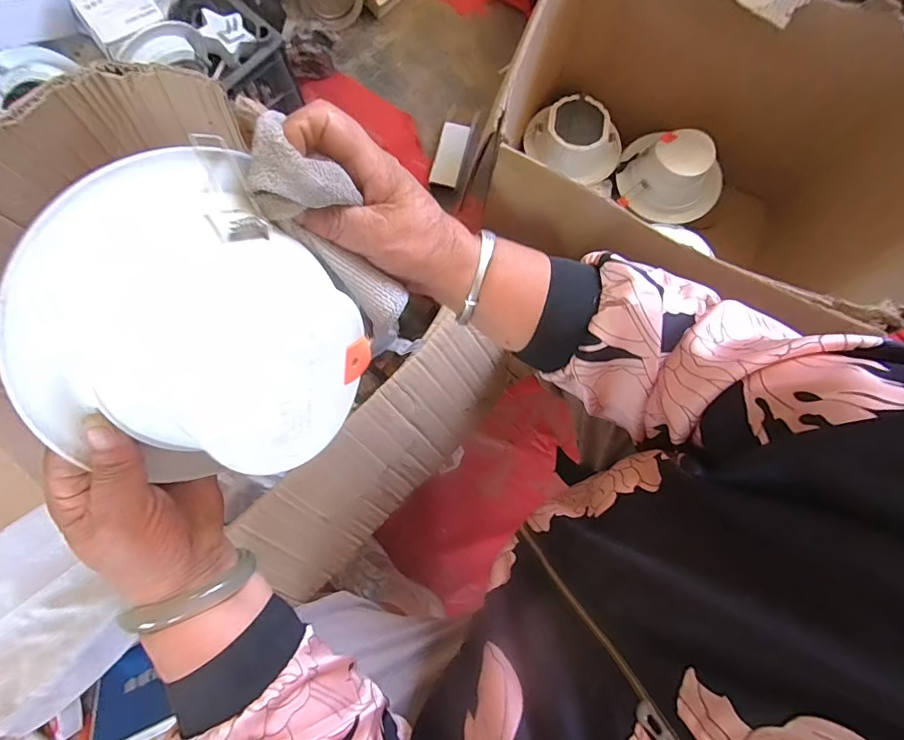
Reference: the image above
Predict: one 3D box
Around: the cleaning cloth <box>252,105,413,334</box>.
[{"bbox_3d":[-0.063,-0.072,0.250,0.042,0.027,0.121,-36,122,-7],"label":"cleaning cloth"}]

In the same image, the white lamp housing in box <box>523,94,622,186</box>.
[{"bbox_3d":[0.232,-0.420,0.839,0.158,0.069,0.141,-16,80,-4],"label":"white lamp housing in box"}]

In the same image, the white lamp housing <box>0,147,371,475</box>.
[{"bbox_3d":[-0.109,-0.024,0.225,0.086,0.142,0.147,22,110,27],"label":"white lamp housing"}]

